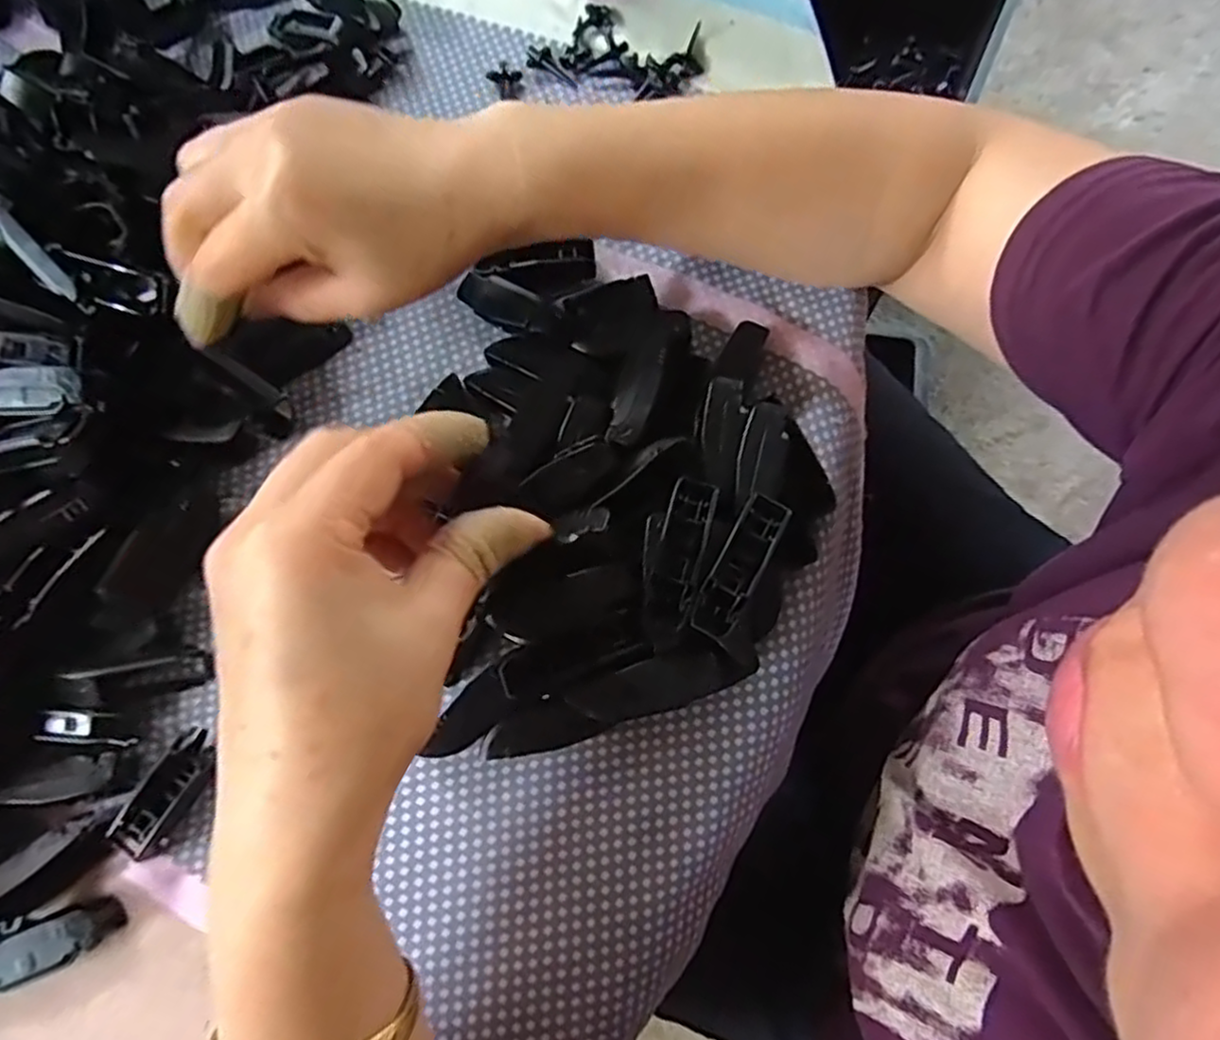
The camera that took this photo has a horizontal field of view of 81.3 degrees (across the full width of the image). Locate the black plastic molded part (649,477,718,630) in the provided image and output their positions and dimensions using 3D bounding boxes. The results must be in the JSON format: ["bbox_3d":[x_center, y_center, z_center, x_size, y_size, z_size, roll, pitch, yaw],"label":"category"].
[{"bbox_3d":[0.025,0.011,0.257,0.016,0.008,0.053,15,76,5],"label":"black plastic molded part"}]

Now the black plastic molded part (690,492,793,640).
[{"bbox_3d":[0.046,0.016,0.255,0.016,0.007,0.055,29,78,8],"label":"black plastic molded part"}]

